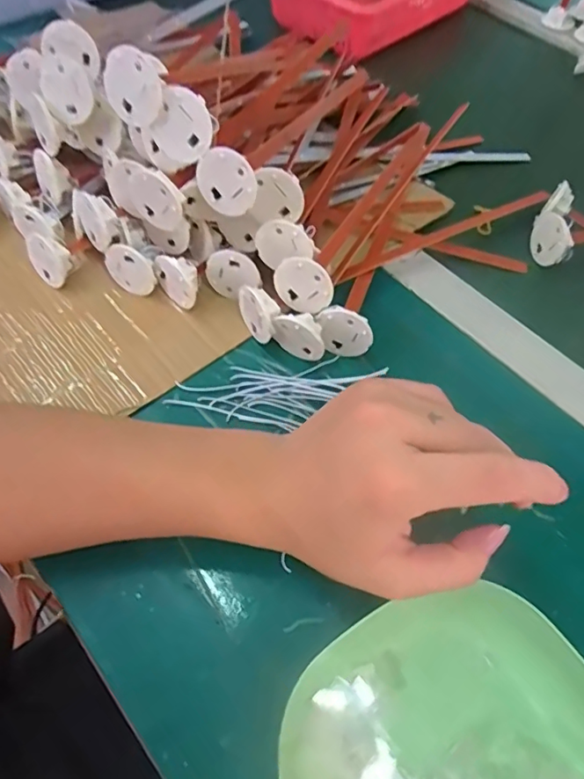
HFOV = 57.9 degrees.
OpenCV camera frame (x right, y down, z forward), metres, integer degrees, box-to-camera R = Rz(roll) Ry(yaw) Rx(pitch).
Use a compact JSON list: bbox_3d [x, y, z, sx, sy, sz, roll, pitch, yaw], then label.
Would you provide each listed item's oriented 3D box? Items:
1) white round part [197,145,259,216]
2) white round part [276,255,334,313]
[{"bbox_3d":[-0.037,-0.120,0.309,0.034,0.040,0.005,8,47,19],"label":"white round part"},{"bbox_3d":[0.008,-0.068,0.335,0.037,0.037,0.015,49,45,-17],"label":"white round part"}]

